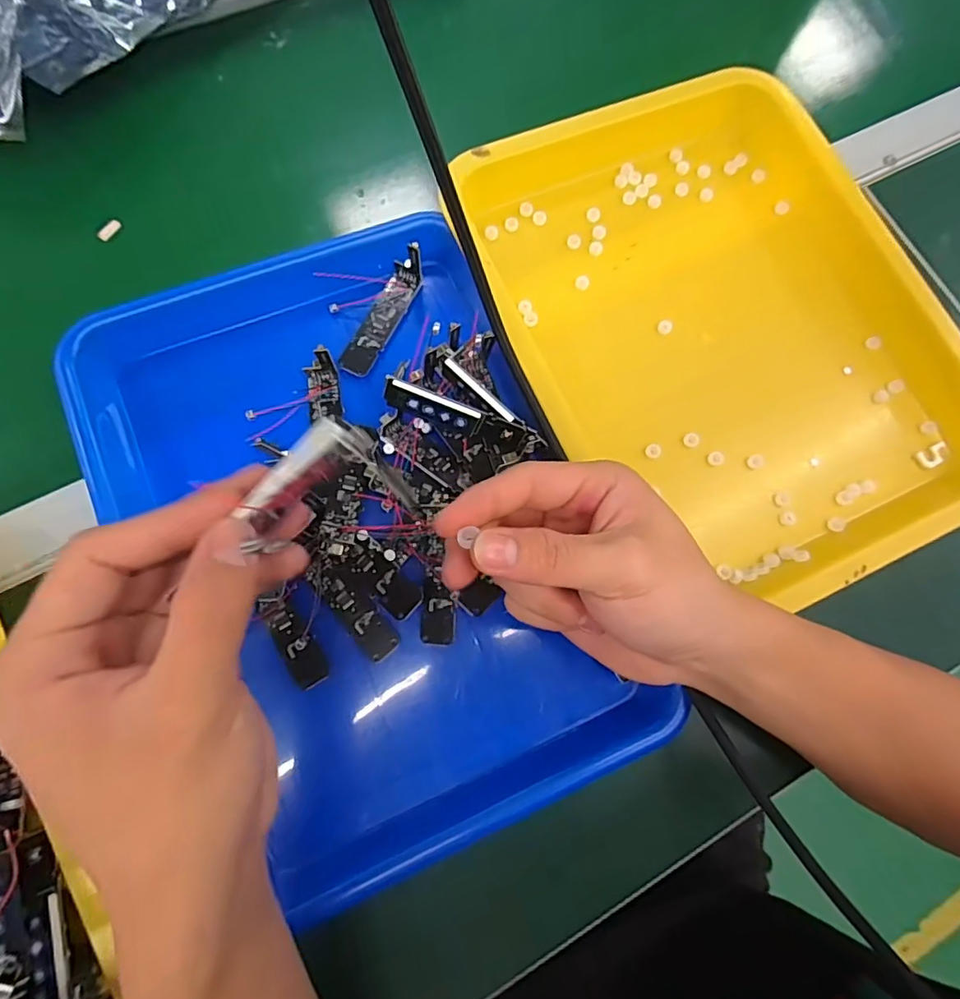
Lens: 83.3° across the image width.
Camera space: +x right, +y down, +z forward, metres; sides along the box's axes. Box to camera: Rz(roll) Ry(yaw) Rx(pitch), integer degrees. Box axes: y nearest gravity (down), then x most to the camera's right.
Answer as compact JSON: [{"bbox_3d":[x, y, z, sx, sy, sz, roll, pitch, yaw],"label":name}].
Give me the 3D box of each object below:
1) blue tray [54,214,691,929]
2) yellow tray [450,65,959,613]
[{"bbox_3d":[-0.064,0.017,0.296,0.229,0.047,0.343,-23,79,-9],"label":"blue tray"},{"bbox_3d":[0.151,-0.116,0.340,0.261,0.051,0.347,-22,78,-9],"label":"yellow tray"}]

